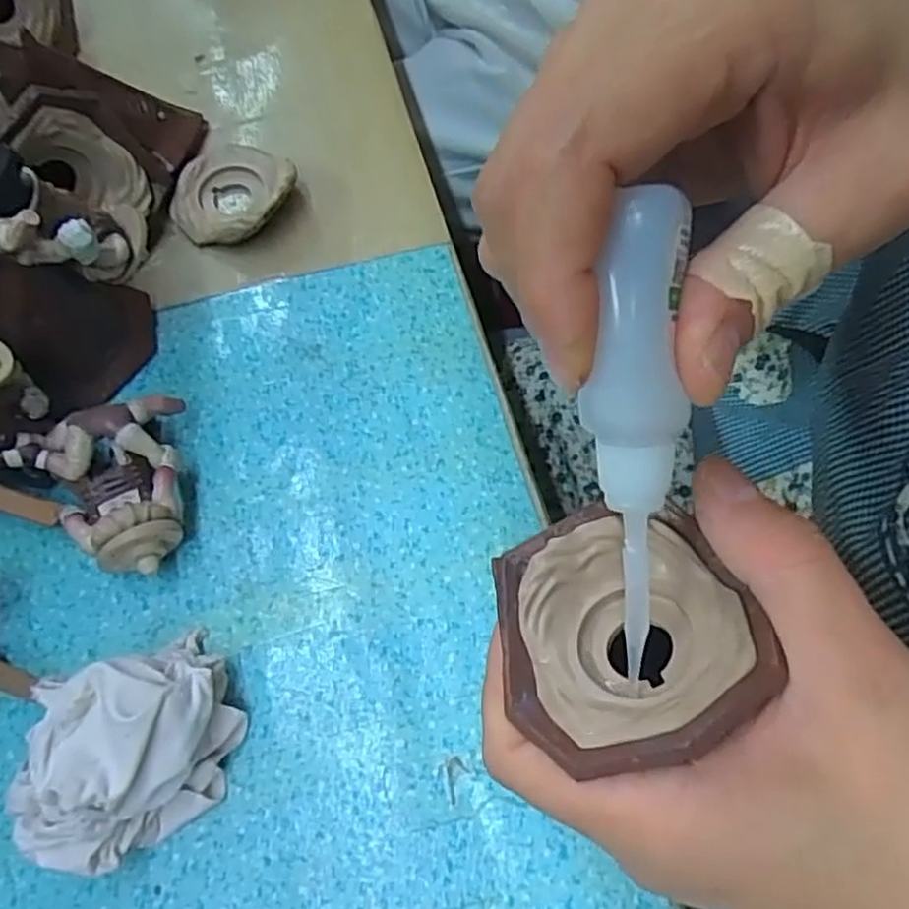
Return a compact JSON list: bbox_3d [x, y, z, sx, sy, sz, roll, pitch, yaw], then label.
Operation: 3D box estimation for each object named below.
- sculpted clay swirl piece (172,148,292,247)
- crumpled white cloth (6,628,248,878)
[{"bbox_3d":[-0.090,-0.110,0.304,0.051,0.011,0.049,11,66,22],"label":"sculpted clay swirl piece"},{"bbox_3d":[-0.097,0.085,0.215,0.062,0.040,0.055,-28,70,-8],"label":"crumpled white cloth"}]

